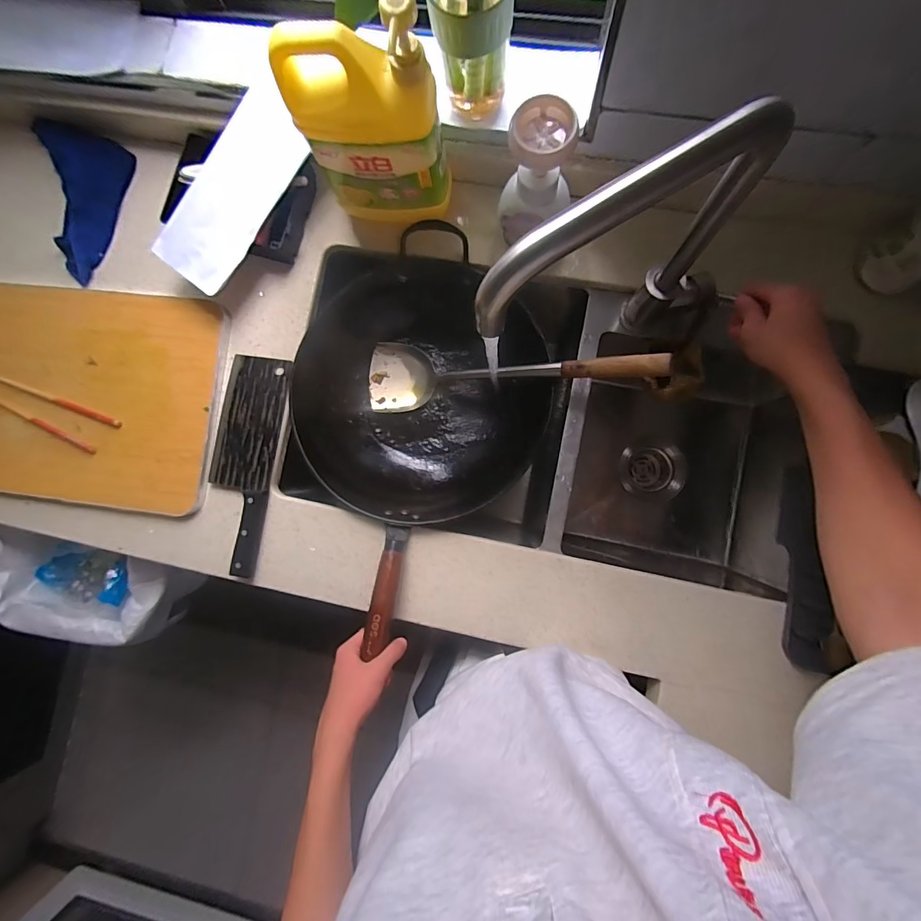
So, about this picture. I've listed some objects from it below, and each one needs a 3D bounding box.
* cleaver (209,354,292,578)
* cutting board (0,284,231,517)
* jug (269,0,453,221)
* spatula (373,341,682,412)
[{"bbox_3d":[-0.294,0.002,0.589,0.086,0.018,0.290,8,84,5],"label":"cleaver"},{"bbox_3d":[-0.532,-0.087,0.610,0.398,0.021,0.294,6,91,5],"label":"cutting board"},{"bbox_3d":[-0.098,-0.346,0.459,0.151,0.220,0.074,1,88,6],"label":"jug"},{"bbox_3d":[0.052,-0.127,0.571,0.421,0.082,0.105,1,95,37],"label":"spatula"}]

